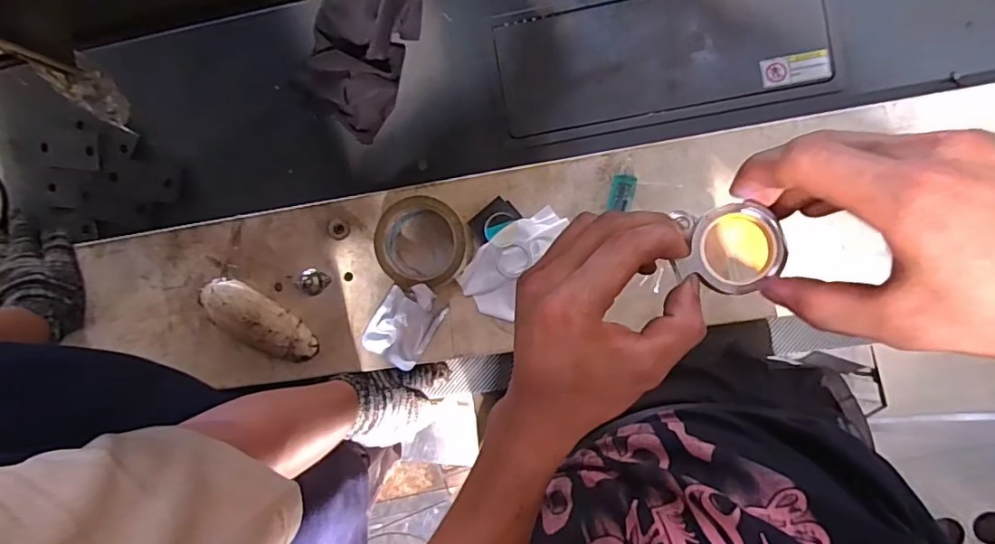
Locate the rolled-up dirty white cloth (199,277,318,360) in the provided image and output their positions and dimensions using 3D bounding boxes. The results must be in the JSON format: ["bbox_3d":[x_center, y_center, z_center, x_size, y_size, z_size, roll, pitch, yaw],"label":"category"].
[{"bbox_3d":[-0.286,0.059,0.633,0.153,0.030,0.058,29,91,7],"label":"rolled-up dirty white cloth"}]

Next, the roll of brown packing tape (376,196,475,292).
[{"bbox_3d":[-0.080,-0.031,0.596,0.098,0.050,0.098,5,88,7],"label":"roll of brown packing tape"}]

